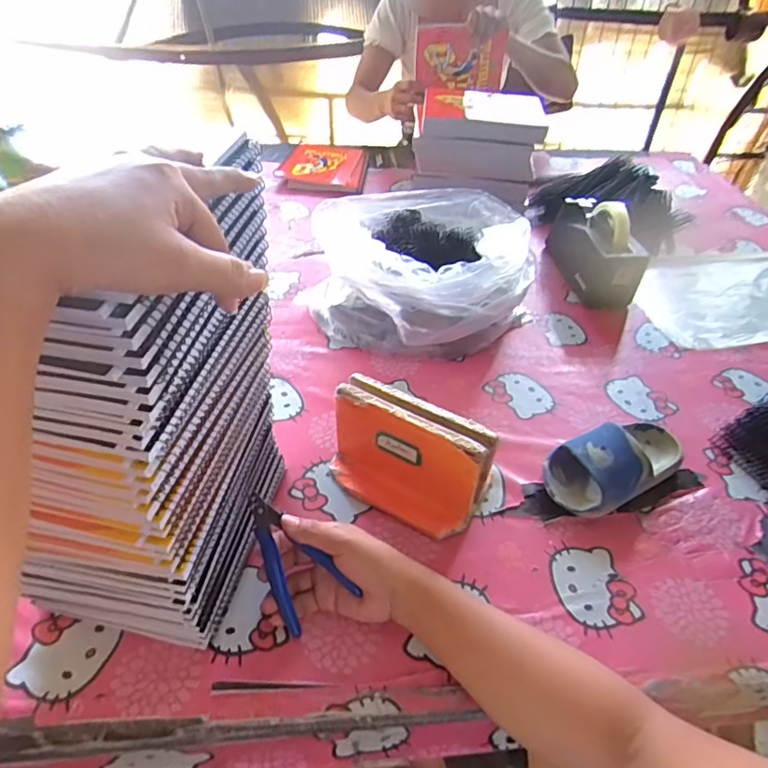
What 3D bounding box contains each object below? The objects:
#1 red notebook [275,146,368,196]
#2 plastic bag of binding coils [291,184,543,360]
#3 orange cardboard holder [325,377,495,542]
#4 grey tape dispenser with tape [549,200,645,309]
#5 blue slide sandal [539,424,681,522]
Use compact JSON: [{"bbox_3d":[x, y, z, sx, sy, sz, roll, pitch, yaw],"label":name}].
[{"bbox_3d":[-0.131,-0.476,1.157,0.182,0.030,0.219,5,42,0],"label":"red notebook"},{"bbox_3d":[0.060,-0.154,0.740,0.290,0.152,0.274,-19,47,-23],"label":"plastic bag of binding coils"},{"bbox_3d":[0.022,0.072,0.524,0.158,0.108,0.069,22,45,19],"label":"orange cardboard holder"},{"bbox_3d":[0.335,-0.222,0.853,0.070,0.125,0.217,-5,43,-10],"label":"grey tape dispenser with tape"},{"bbox_3d":[0.255,0.081,0.572,0.174,0.059,0.084,-15,46,-21],"label":"blue slide sandal"}]

